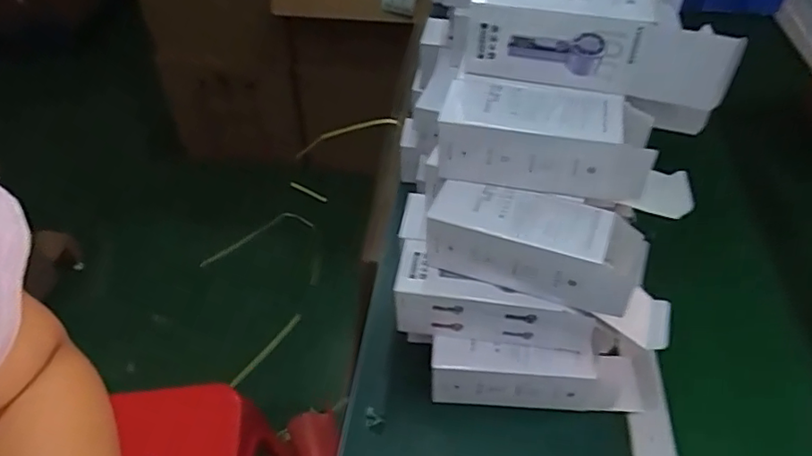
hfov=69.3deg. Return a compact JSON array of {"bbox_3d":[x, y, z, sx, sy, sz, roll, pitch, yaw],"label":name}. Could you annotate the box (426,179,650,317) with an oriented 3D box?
[{"bbox_3d":[0.123,0.015,0.571,0.202,0.070,0.071,15,47,16],"label":"box"}]

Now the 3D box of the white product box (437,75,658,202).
[{"bbox_3d":[0.131,-0.087,0.573,0.198,0.074,0.085,9,46,11],"label":"white product box"}]

